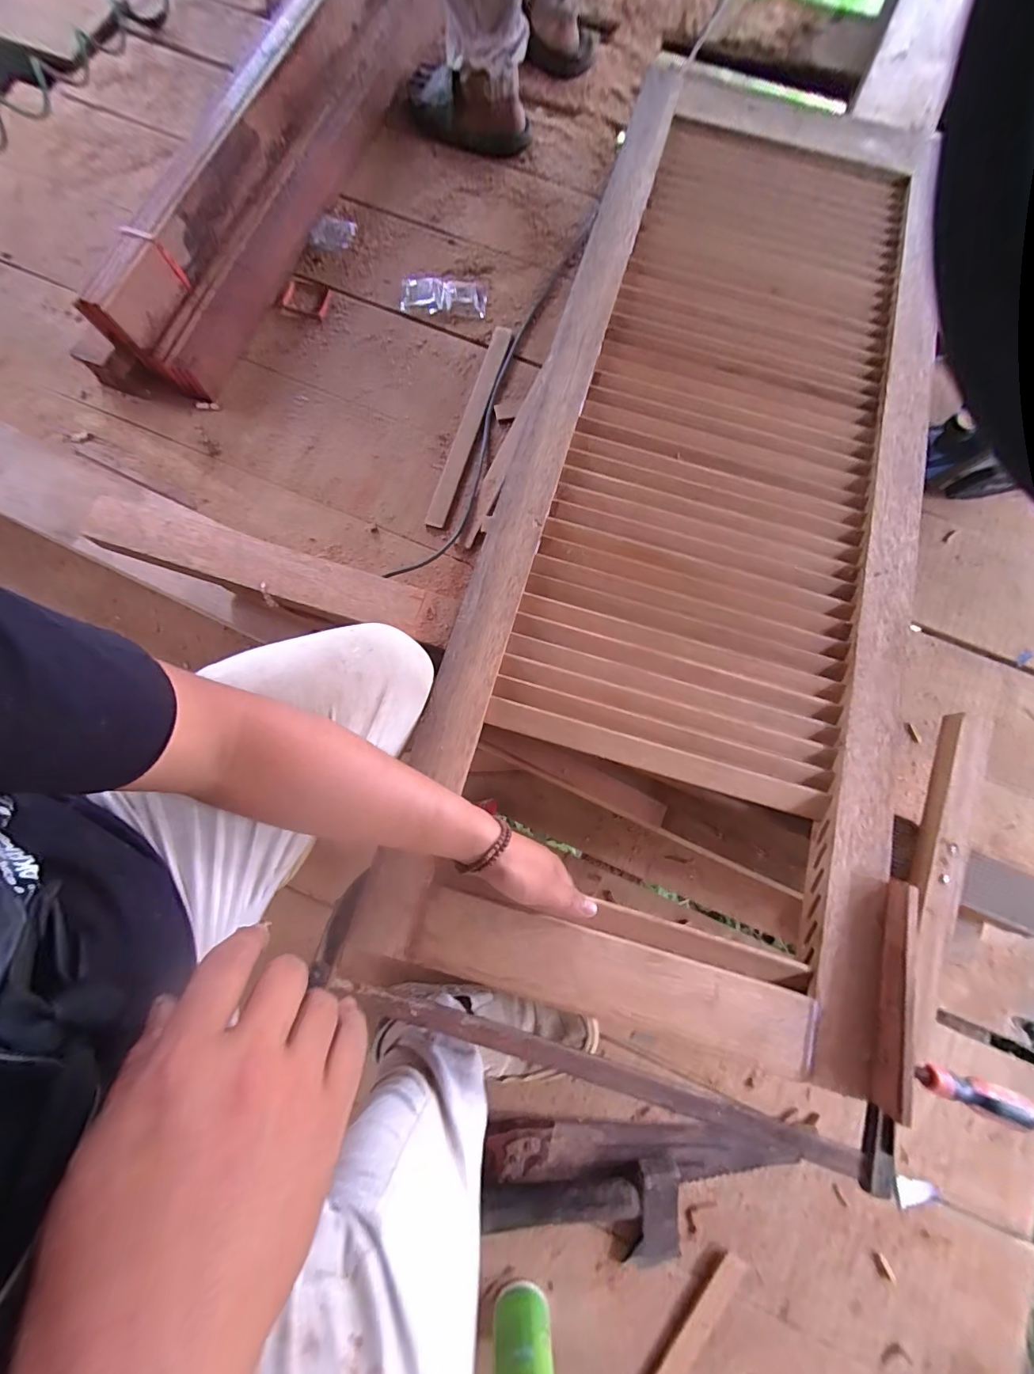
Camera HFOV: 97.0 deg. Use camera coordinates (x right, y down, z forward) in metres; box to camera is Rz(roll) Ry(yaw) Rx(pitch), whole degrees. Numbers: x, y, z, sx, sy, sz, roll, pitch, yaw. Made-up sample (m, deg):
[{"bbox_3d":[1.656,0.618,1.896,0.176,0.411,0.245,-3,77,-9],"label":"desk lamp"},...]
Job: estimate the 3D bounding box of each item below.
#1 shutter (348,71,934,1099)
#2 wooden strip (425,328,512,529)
[{"bbox_3d":[0.256,-0.269,0.570,0.488,0.046,1.131,17,76,3],"label":"shutter"},{"bbox_3d":[-0.078,-0.436,0.761,0.032,0.016,0.374,17,79,3],"label":"wooden strip"}]

